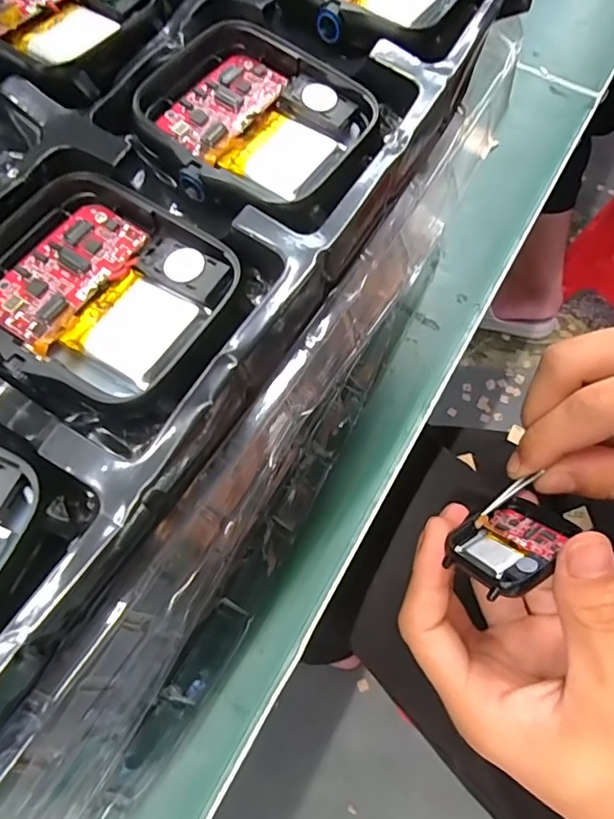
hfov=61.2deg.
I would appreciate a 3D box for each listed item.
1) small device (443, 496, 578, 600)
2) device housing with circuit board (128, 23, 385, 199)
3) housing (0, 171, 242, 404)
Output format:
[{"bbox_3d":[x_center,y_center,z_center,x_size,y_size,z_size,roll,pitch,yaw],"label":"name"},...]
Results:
[{"bbox_3d":[0.079,0.052,0.201,0.045,0.007,0.037,-28,30,-26],"label":"small device"},{"bbox_3d":[-0.011,-0.061,0.107,0.043,0.007,0.044,23,68,11],"label":"device housing with circuit board"},{"bbox_3d":[-0.039,-0.023,0.094,0.043,0.007,0.037,33,70,15],"label":"housing"}]

